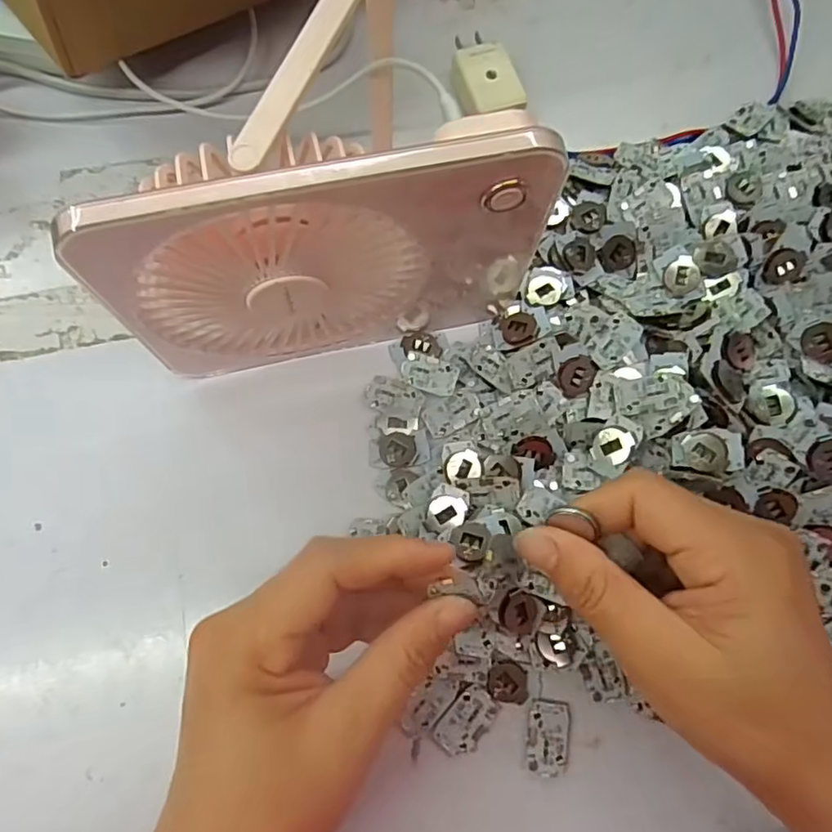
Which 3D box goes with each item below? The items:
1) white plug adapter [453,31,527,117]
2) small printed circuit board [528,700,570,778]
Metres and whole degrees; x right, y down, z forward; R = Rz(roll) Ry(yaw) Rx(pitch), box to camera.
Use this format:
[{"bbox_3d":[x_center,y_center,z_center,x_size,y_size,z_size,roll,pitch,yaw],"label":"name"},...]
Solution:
[{"bbox_3d":[0.038,-0.201,0.356,0.036,0.021,0.059,-19,76,-7],"label":"white plug adapter"},{"bbox_3d":[0.060,0.144,0.267,0.018,0.004,0.030,7,74,0],"label":"small printed circuit board"}]

